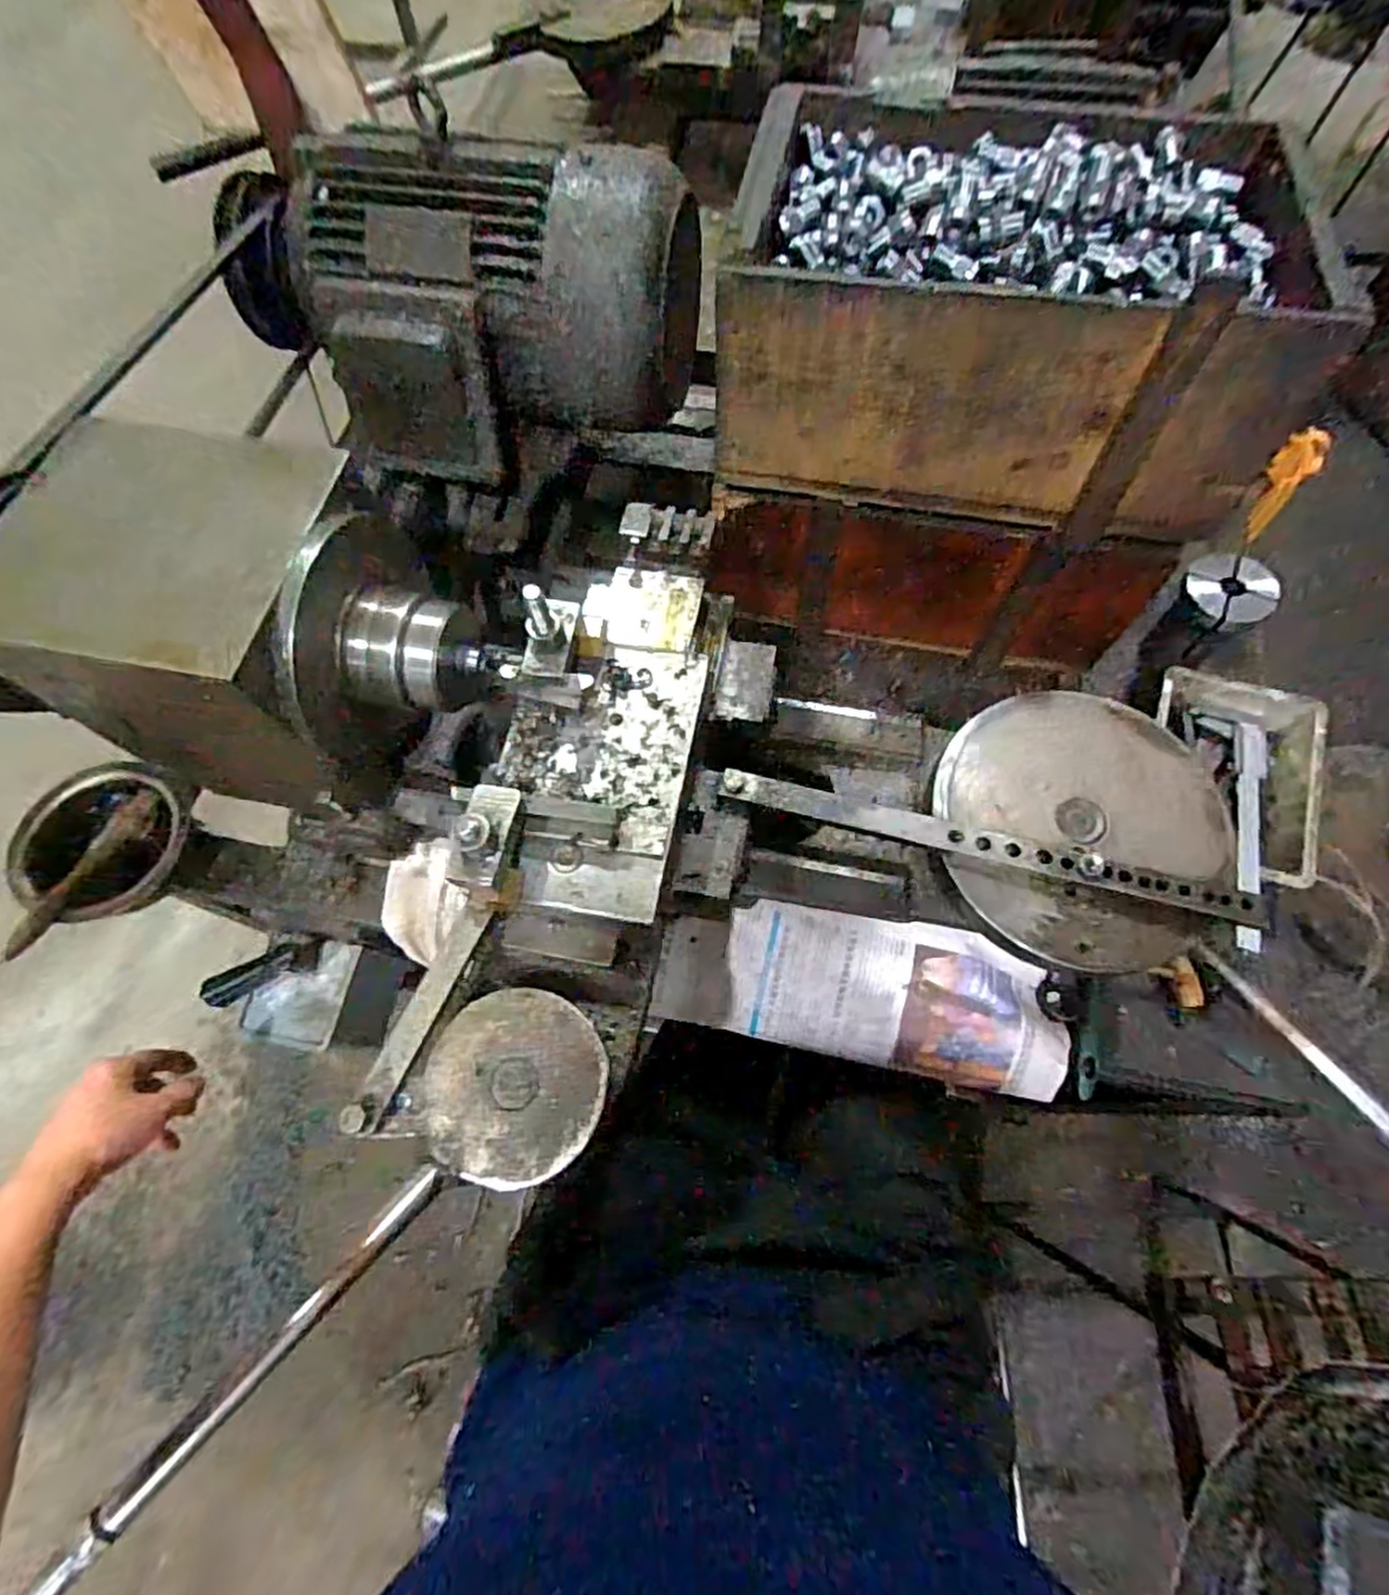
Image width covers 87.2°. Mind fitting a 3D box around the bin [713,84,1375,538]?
[{"bbox_3d":[0.209,-0.336,0.502,0.328,0.148,0.229,12,67,7],"label":"bin"}]

